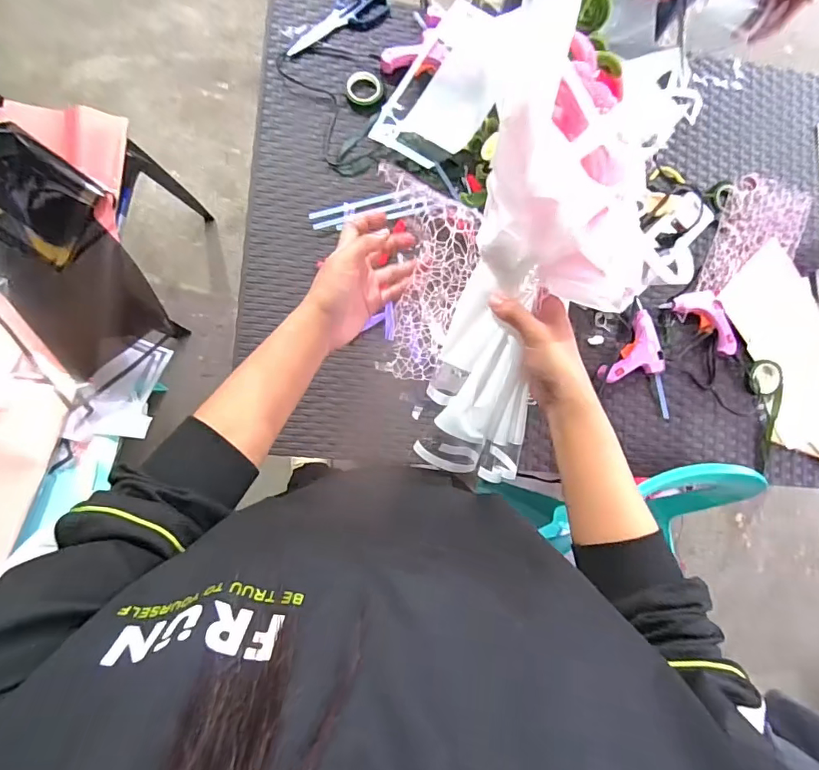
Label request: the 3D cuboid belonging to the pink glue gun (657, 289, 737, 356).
[{"bbox_3d":[0.493,-0.115,0.793,0.137,0.021,0.073,37,84,-2],"label":"pink glue gun"}]

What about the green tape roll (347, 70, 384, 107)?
[{"bbox_3d":[-0.070,-0.465,0.754,0.056,0.009,0.053,0,86,-6],"label":"green tape roll"}]

